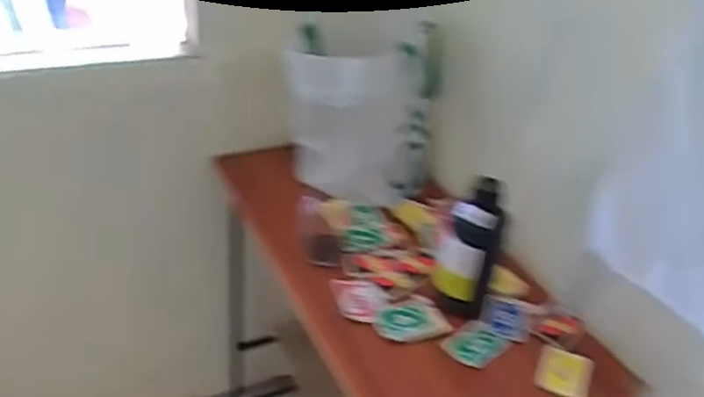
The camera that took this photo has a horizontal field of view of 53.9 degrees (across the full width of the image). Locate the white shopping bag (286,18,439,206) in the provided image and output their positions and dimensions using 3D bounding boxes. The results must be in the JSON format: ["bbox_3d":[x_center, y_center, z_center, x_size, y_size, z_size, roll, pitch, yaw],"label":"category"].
[{"bbox_3d":[0.021,-0.159,1.269,0.259,0.306,0.125,9,36,2],"label":"white shopping bag"}]

